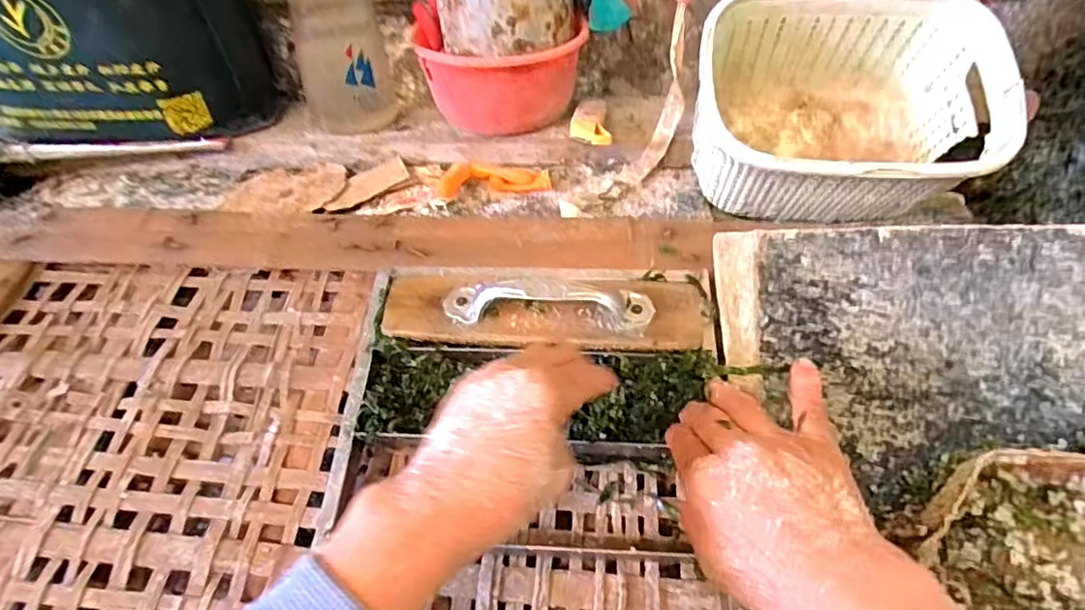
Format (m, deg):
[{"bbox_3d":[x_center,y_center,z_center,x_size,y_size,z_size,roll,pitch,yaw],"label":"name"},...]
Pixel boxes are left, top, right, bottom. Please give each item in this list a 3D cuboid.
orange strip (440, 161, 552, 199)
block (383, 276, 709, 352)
[{"bbox_3d":[-0.051,-0.129,0.598,0.112,0.015,0.057,-12,40,-11],"label":"orange strip"},{"bbox_3d":[0.001,0.002,0.411,0.220,0.039,0.056,3,59,6],"label":"block"}]

